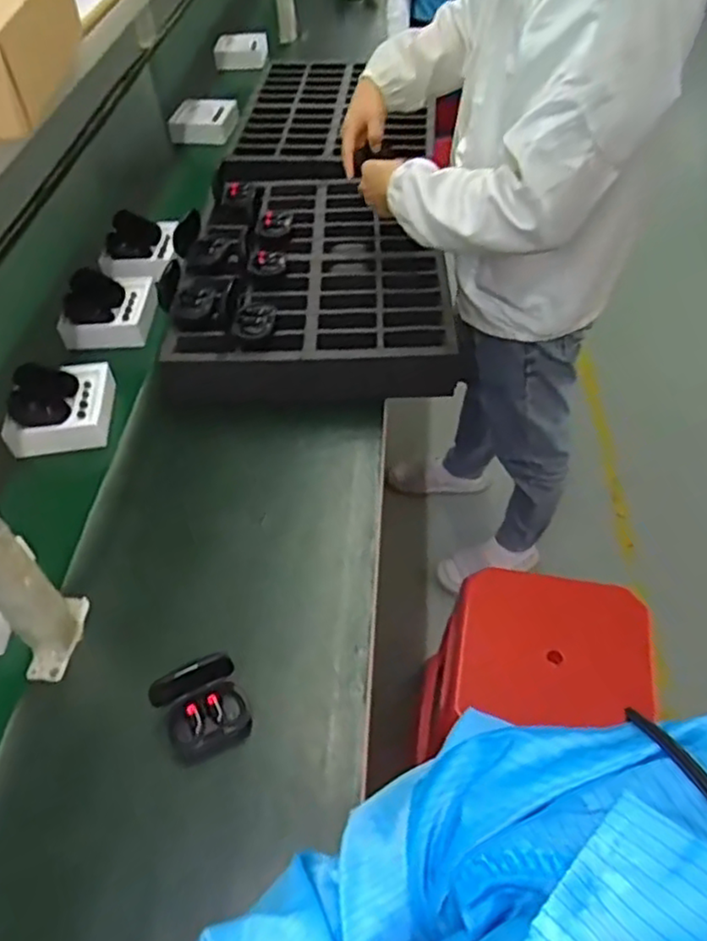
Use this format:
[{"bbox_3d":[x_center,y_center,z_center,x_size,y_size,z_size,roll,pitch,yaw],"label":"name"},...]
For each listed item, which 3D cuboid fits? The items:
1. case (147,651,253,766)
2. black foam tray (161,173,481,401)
[{"bbox_3d":[-0.156,0.254,0.703,0.087,0.089,0.070,-21,49,-15],"label":"case"},{"bbox_3d":[-0.053,-0.327,1.107,0.439,0.104,0.551,1,47,5],"label":"black foam tray"}]

